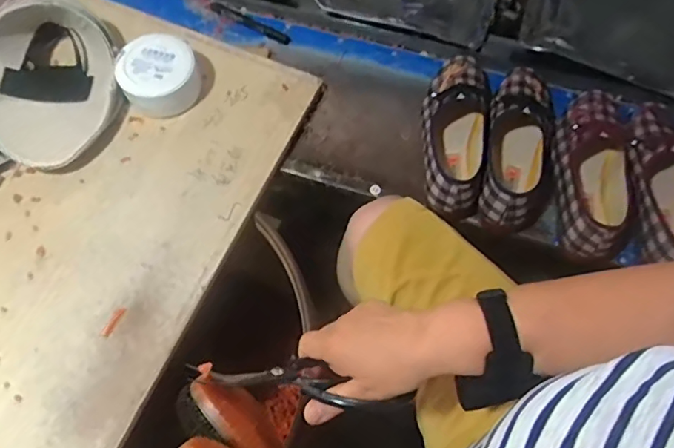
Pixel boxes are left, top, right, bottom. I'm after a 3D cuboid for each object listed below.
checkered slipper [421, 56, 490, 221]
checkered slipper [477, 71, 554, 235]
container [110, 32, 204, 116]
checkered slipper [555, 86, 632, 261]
[{"bbox_3d":[0.152,-0.122,0.678,0.080,0.072,0.239,10,67,5],"label":"checkered slipper"},{"bbox_3d":[0.235,-0.103,0.668,0.093,0.073,0.240,10,67,5],"label":"checkered slipper"},{"bbox_3d":[-0.237,-0.198,0.706,0.103,0.059,0.092,-27,69,-10],"label":"container"},{"bbox_3d":[0.322,-0.069,0.650,0.088,0.072,0.234,6,67,3],"label":"checkered slipper"}]

